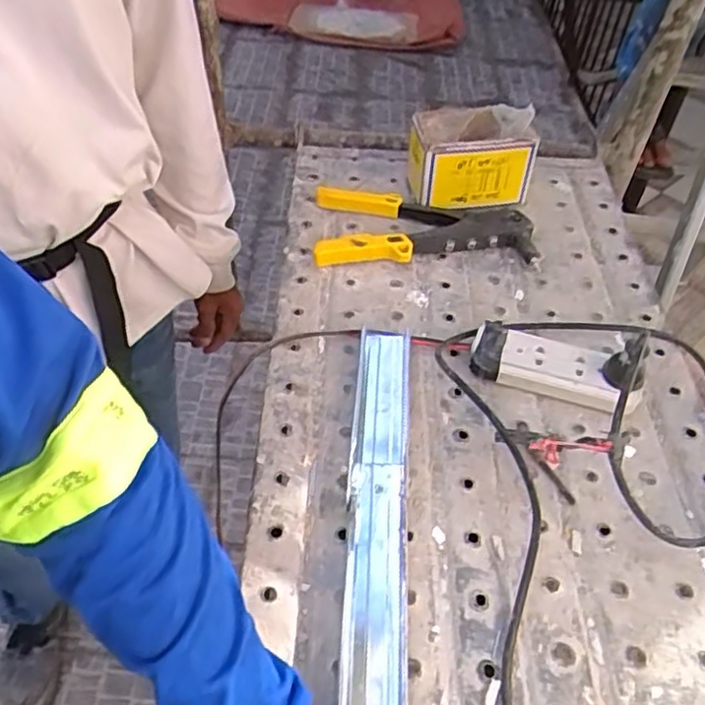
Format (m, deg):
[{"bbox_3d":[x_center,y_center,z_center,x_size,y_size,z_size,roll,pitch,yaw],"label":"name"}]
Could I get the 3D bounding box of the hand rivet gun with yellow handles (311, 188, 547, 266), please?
[{"bbox_3d":[0.081,-0.142,0.781,0.241,0.031,0.117,1,47,-2],"label":"hand rivet gun with yellow handles"}]

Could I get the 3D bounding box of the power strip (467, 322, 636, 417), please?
[{"bbox_3d":[0.194,0.015,0.663,0.155,0.029,0.064,17,48,12],"label":"power strip"}]

